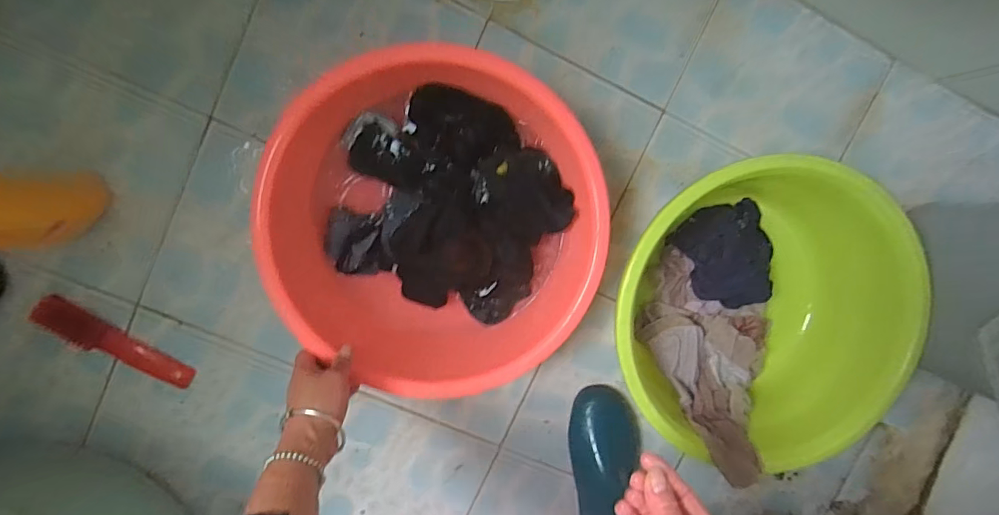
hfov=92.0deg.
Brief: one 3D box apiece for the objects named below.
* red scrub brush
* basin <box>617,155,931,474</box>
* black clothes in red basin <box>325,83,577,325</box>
[{"bbox_3d":[-0.472,0.109,0.595,0.188,0.026,0.045,36,94,-7],"label":"red scrub brush"},{"bbox_3d":[0.296,0.076,0.589,0.338,0.133,0.331,-2,98,-3],"label":"basin"},{"bbox_3d":[-0.057,-0.059,0.553,0.247,0.055,0.234,-1,99,-4],"label":"black clothes in red basin"}]

